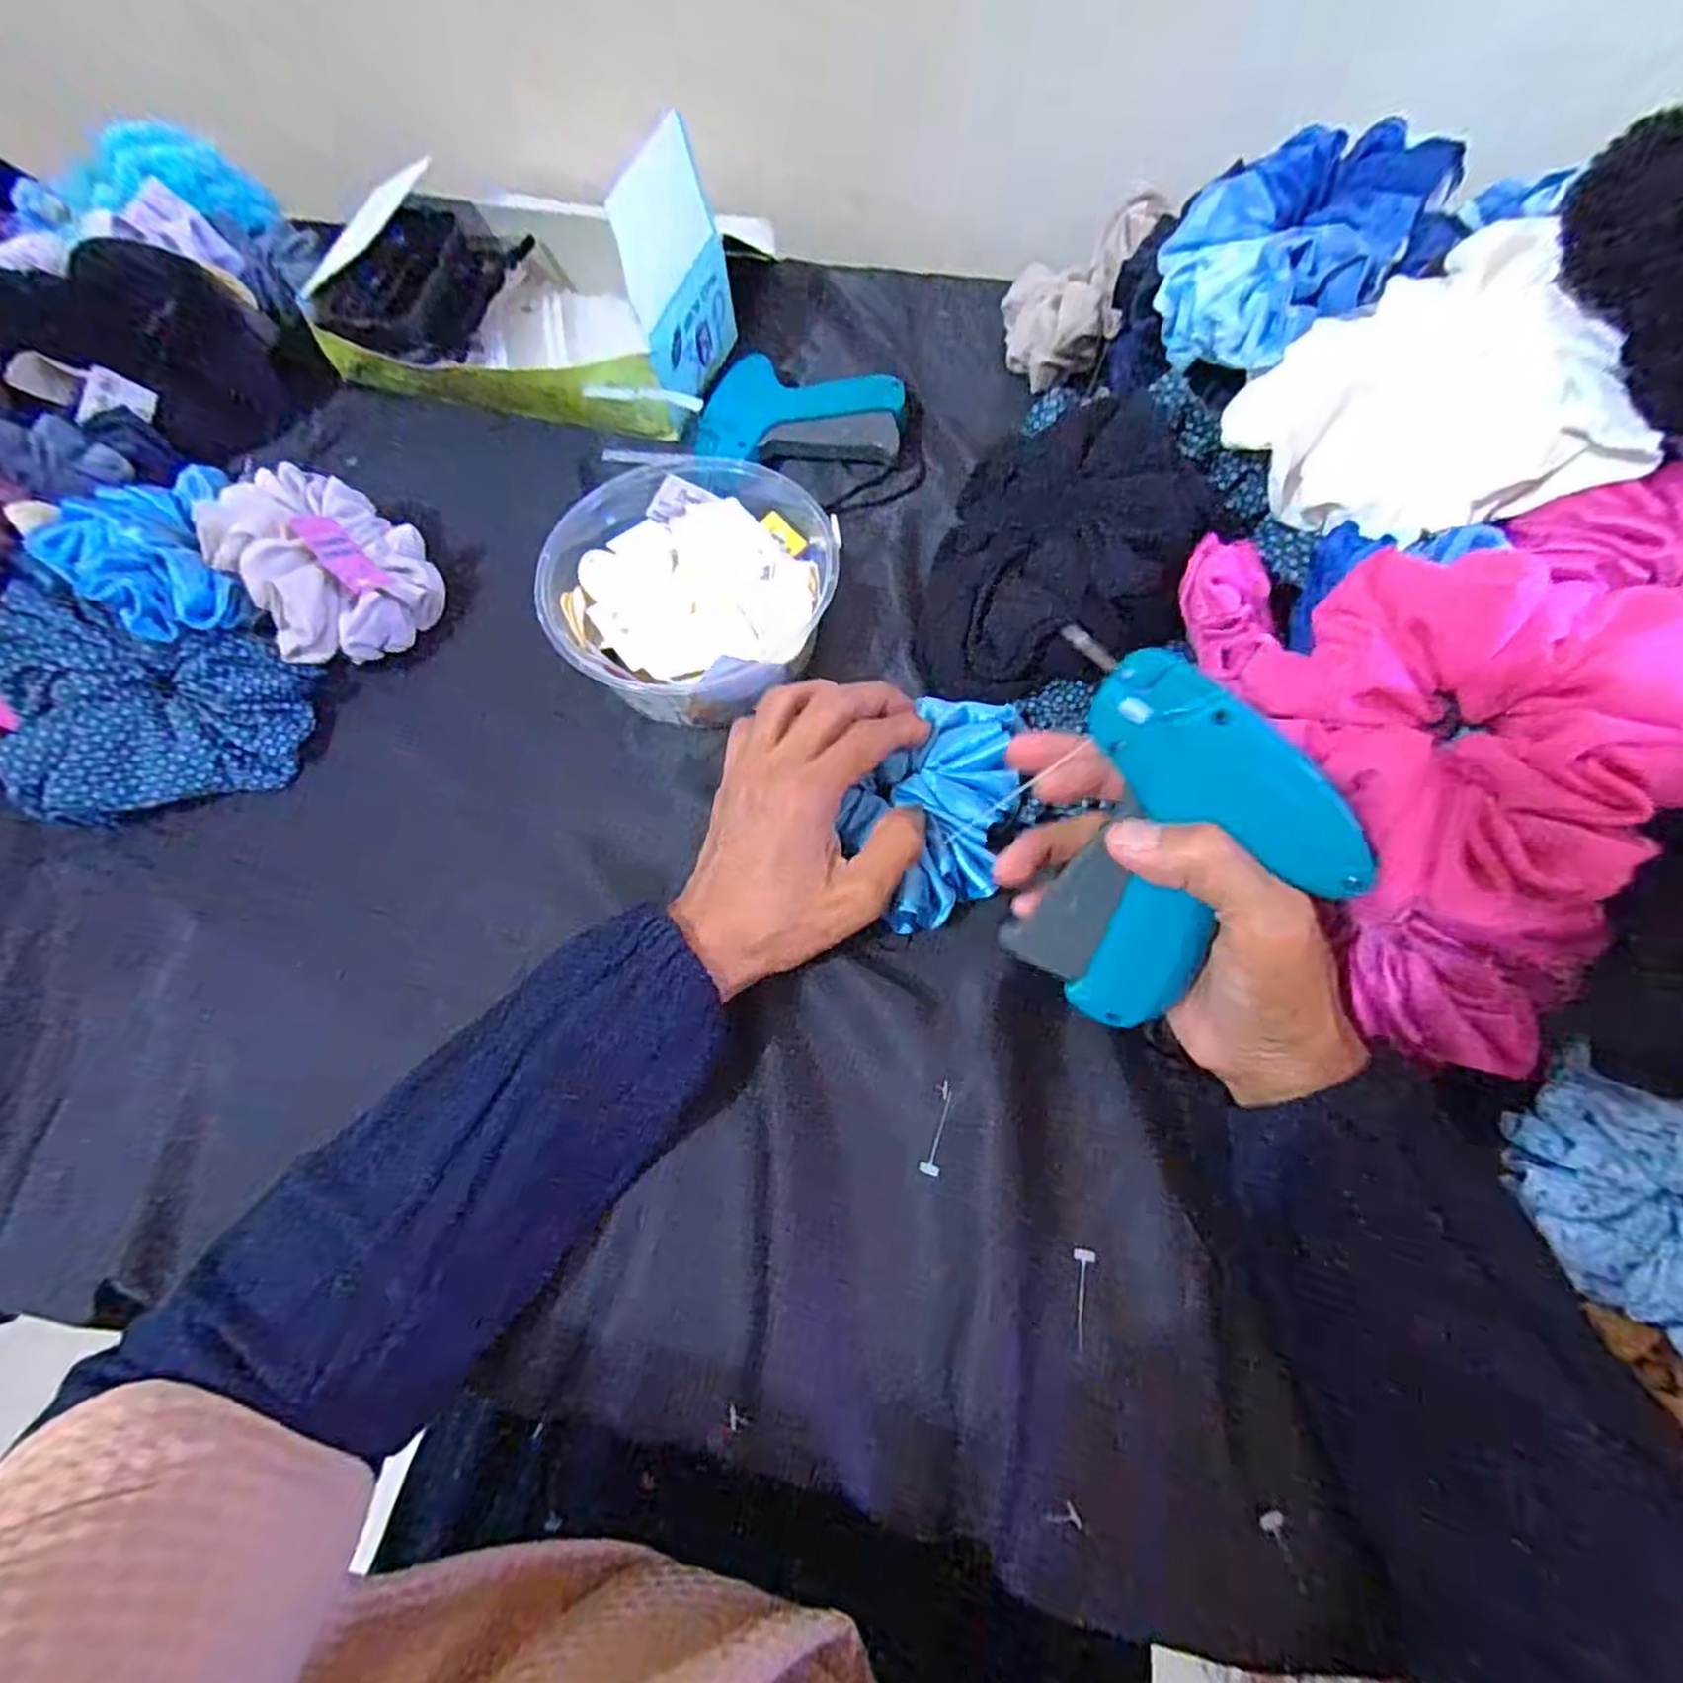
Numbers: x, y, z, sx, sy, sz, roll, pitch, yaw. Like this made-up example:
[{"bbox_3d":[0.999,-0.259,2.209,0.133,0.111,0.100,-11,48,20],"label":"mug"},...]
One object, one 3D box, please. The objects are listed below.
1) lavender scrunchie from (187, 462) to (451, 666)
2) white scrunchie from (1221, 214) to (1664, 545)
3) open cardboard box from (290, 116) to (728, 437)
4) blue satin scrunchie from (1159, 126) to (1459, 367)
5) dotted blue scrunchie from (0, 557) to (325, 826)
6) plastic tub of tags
[{"bbox_3d":[-0.274,-0.150,0.412,0.084,0.069,0.102,-34,70,-11],"label":"lavender scrunchie"},{"bbox_3d":[0.231,-0.174,0.310,0.105,0.063,0.119,-12,67,-2],"label":"white scrunchie"},{"bbox_3d":[-0.198,-0.345,0.466,0.240,0.107,0.141,12,68,8],"label":"open cardboard box"},{"bbox_3d":[0.199,-0.264,0.343,0.103,0.050,0.106,32,93,28],"label":"blue satin scrunchie"},{"bbox_3d":[-0.347,-0.062,0.380,0.130,0.064,0.114,6,68,5],"label":"dotted blue scrunchie"},{"bbox_3d":[-0.075,-0.128,0.394,0.135,0.051,0.136,-1,67,2],"label":"plastic tub of tags"}]

